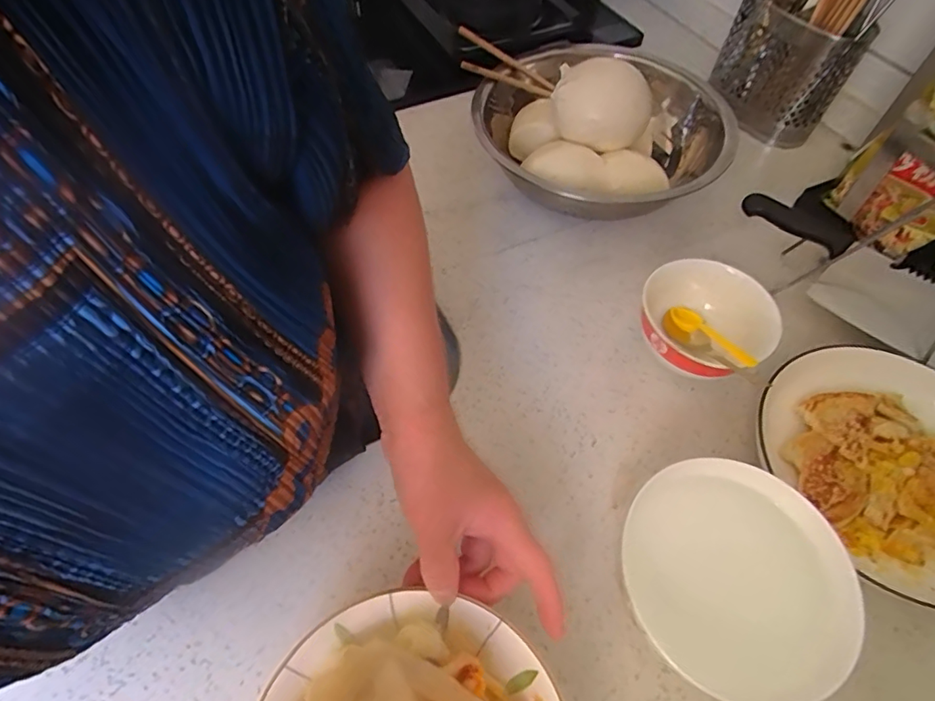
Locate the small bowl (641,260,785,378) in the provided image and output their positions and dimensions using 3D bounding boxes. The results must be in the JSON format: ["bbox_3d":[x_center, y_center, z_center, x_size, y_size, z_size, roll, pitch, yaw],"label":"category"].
[{"bbox_3d":[0.213,-0.019,0.458,0.113,0.062,0.113,1,58,-1],"label":"small bowl"}]

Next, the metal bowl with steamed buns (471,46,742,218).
[{"bbox_3d":[0.138,-0.230,0.557,0.242,0.095,0.235,1,58,-1],"label":"metal bowl with steamed buns"}]

